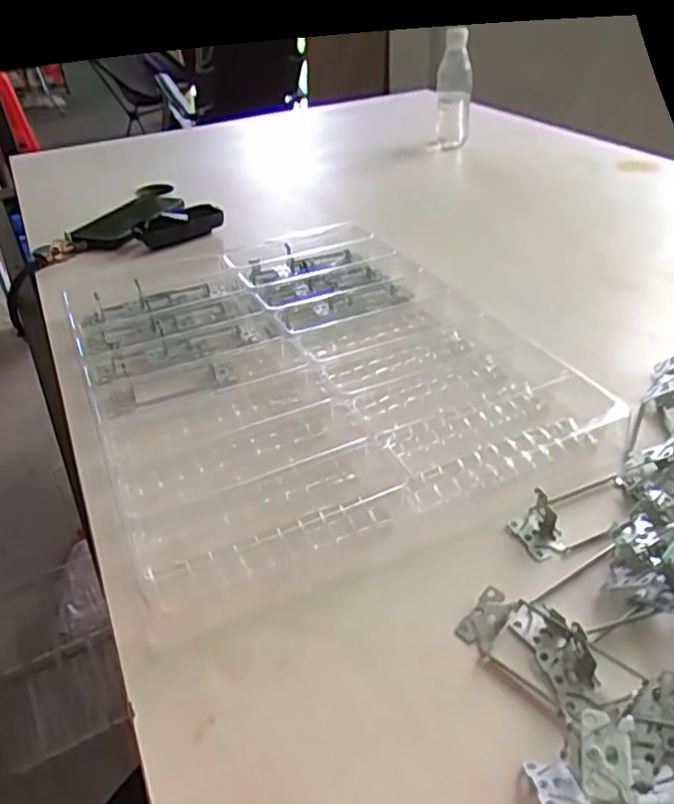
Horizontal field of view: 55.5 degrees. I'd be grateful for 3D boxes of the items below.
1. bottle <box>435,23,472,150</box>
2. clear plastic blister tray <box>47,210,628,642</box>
[{"bbox_3d":[0.189,-0.497,1.034,0.054,0.158,0.061,3,38,11],"label":"bottle"},{"bbox_3d":[-0.044,-0.042,0.560,0.351,0.031,0.438,-19,39,-16],"label":"clear plastic blister tray"}]

